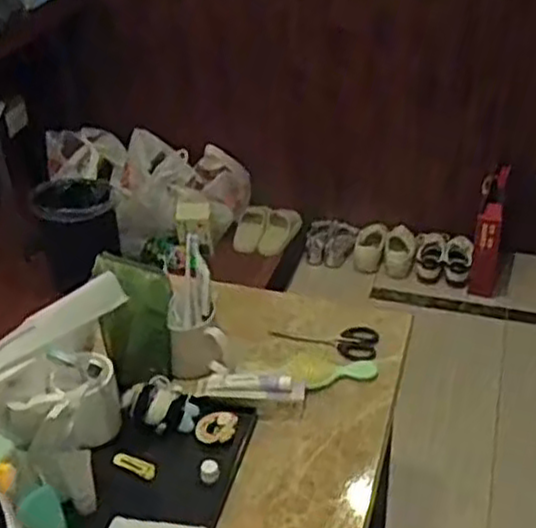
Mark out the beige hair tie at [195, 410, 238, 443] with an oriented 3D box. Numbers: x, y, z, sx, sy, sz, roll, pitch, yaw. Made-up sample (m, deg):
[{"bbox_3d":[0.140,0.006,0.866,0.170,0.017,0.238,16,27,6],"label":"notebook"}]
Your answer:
[{"bbox_3d":[-0.063,0.199,0.892,0.051,0.010,0.043,-4,35,-2],"label":"beige hair tie"}]

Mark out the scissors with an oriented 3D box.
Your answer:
[{"bbox_3d":[0.081,0.102,1.036,0.148,0.017,0.060,12,38,20],"label":"scissors"}]

